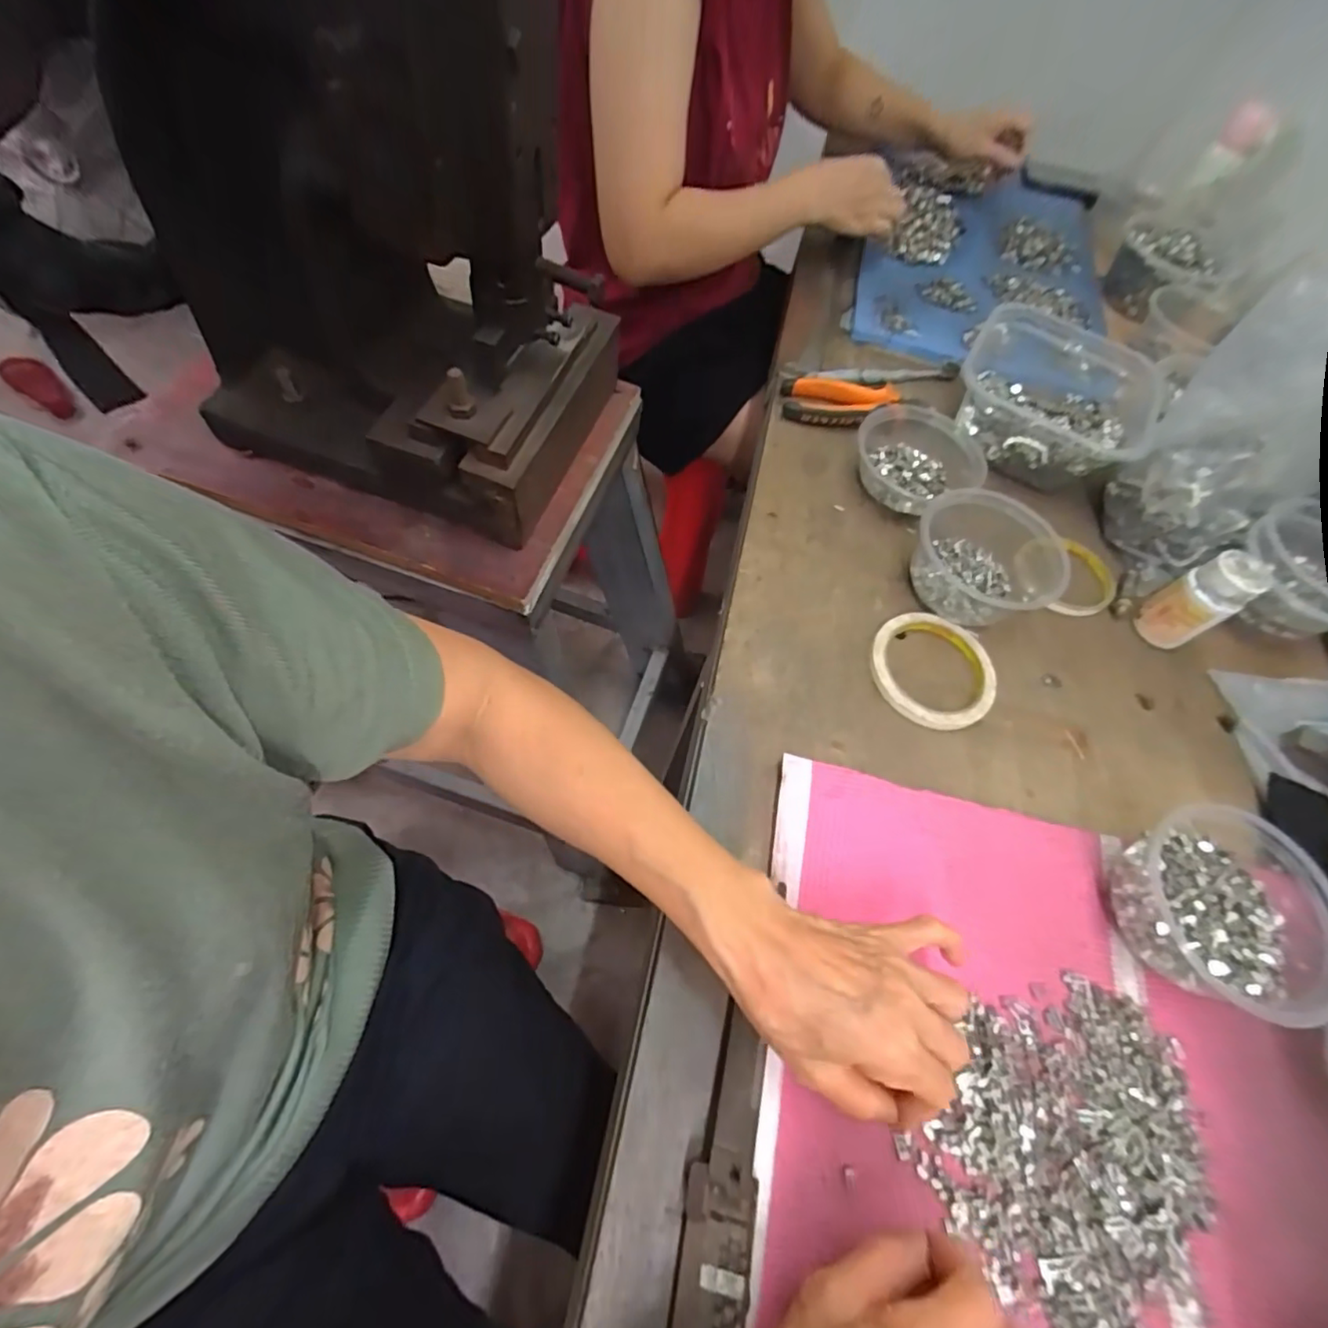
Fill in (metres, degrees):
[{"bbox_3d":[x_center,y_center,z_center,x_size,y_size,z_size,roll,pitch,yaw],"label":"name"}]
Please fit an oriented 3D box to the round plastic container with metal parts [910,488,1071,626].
[{"bbox_3d":[0.271,-0.094,0.506,0.122,0.055,0.137,28,61,7],"label":"round plastic container with metal parts"}]

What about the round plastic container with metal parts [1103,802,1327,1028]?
[{"bbox_3d":[0.344,0.148,0.376,0.117,0.061,0.114,-34,69,-22],"label":"round plastic container with metal parts"}]

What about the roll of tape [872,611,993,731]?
[{"bbox_3d":[0.210,0.005,0.480,0.094,0.010,0.099,4,61,-6],"label":"roll of tape"}]

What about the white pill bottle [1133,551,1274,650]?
[{"bbox_3d":[0.434,-0.050,0.497,0.043,0.083,0.044,-22,65,-18],"label":"white pill bottle"}]

